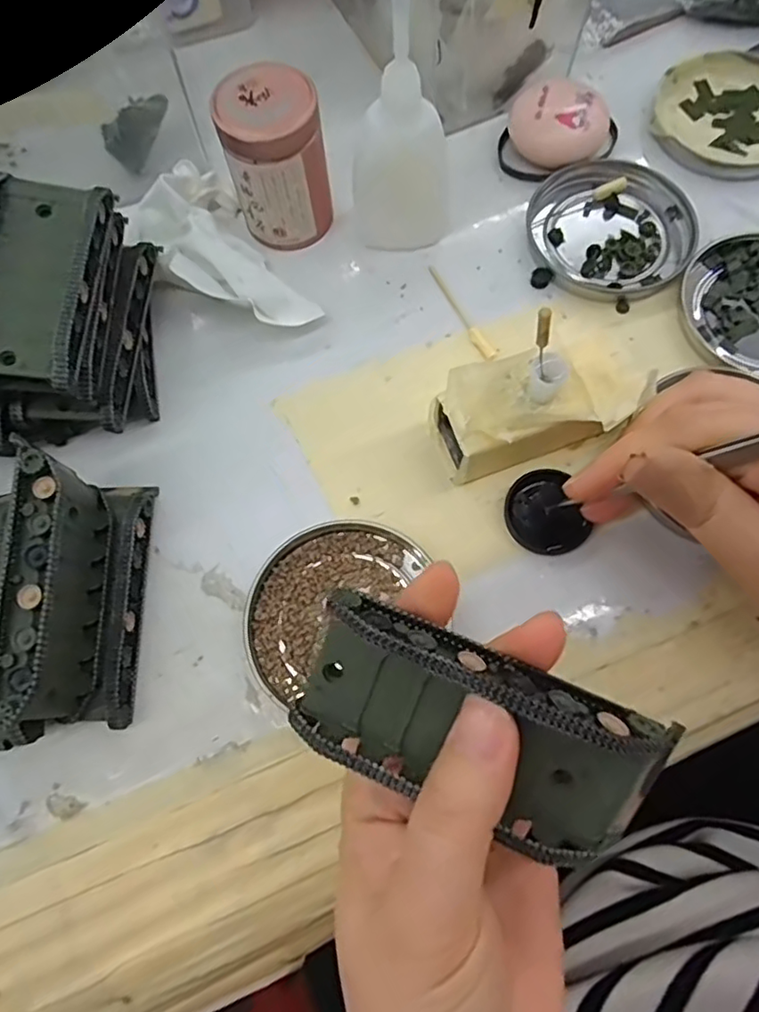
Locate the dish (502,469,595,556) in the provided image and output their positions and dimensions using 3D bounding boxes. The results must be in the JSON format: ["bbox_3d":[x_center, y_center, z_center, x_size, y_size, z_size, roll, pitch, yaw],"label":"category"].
[{"bbox_3d":[0.068,0.003,0.256,0.031,0.005,0.035,-16,72,-3],"label":"dish"}]

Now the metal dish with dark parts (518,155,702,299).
[{"bbox_3d":[0.113,-0.137,0.301,0.077,0.008,0.075,-1,72,2],"label":"metal dish with dark parts"}]

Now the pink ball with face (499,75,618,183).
[{"bbox_3d":[0.092,-0.189,0.310,0.055,0.024,0.044,16,73,7],"label":"pink ball with face"}]

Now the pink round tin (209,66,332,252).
[{"bbox_3d":[-0.047,-0.158,0.283,0.044,0.063,0.042,-14,72,-3],"label":"pink round tin"}]

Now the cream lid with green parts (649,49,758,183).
[{"bbox_3d":[0.185,-0.205,0.321,0.076,0.011,0.080,-1,72,2],"label":"cream lid with green parts"}]

